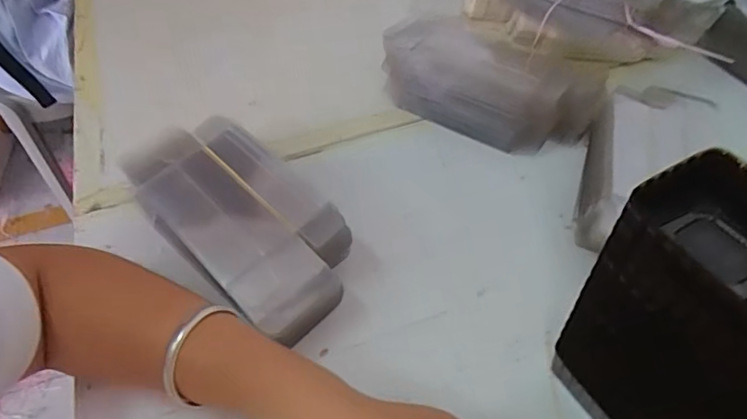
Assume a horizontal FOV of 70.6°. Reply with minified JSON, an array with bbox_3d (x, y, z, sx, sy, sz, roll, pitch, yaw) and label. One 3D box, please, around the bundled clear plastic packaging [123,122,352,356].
[{"bbox_3d":[-0.100,0.007,0.390,0.093,0.054,0.205,-37,56,-26],"label":"bundled clear plastic packaging"}]

